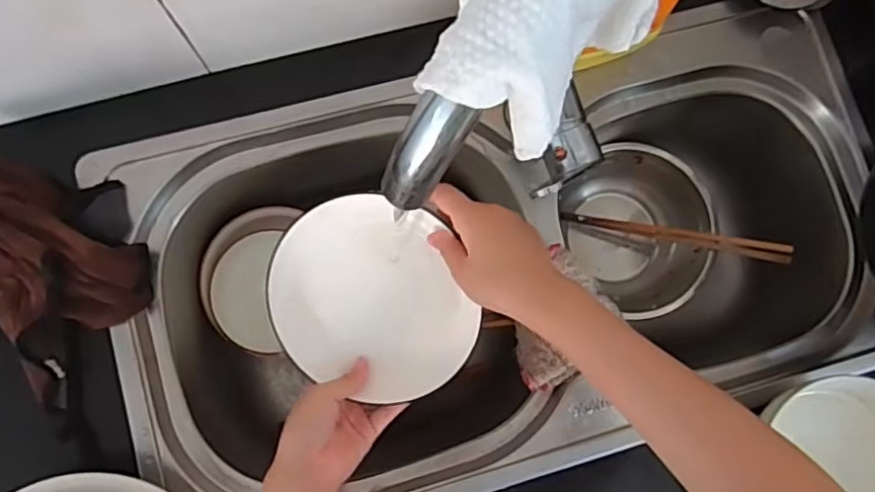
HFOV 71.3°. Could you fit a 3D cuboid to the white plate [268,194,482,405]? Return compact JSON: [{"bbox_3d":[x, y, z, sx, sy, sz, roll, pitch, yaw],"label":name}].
[{"bbox_3d":[-0.056,0.046,0.499,0.154,0.021,0.166,1,96,9],"label":"white plate"}]

